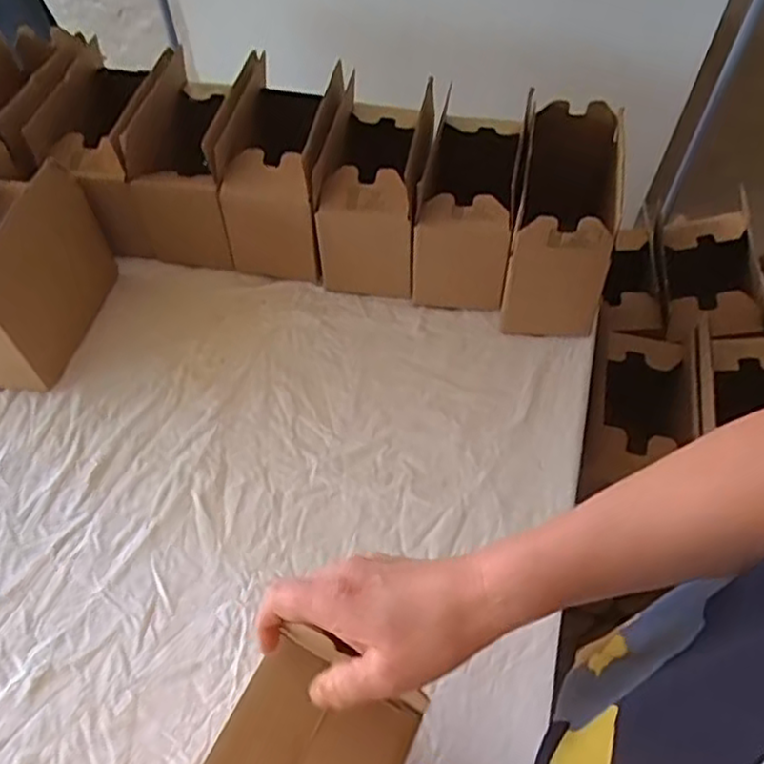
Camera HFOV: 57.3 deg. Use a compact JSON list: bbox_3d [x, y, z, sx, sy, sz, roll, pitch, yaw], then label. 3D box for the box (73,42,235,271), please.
[{"bbox_3d":[-0.249,-0.269,0.876,0.151,0.161,0.190,6,55,3],"label":"box"}]

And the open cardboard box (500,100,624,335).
[{"bbox_3d":[0.212,-0.181,0.818,0.121,0.189,0.211,11,55,7],"label":"open cardboard box"}]

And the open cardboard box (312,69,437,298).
[{"bbox_3d":[-0.005,-0.226,0.852,0.115,0.158,0.189,10,55,6],"label":"open cardboard box"}]

